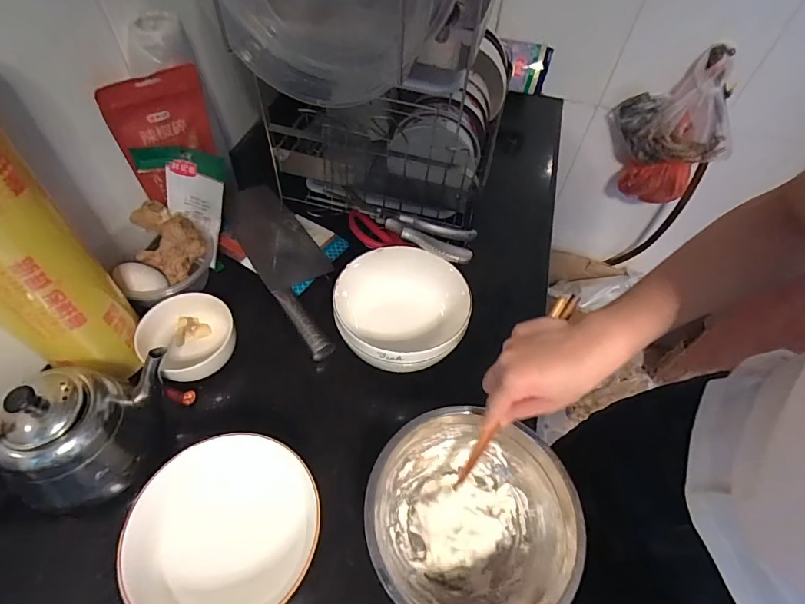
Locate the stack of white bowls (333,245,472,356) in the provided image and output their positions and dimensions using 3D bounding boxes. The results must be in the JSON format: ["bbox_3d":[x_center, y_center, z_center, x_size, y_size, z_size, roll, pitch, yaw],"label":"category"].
[{"bbox_3d":[-0.002,0.020,0.533,0.149,0.095,0.148,9,53,2],"label":"stack of white bowls"}]

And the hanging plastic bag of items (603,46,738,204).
[{"bbox_3d":[0.548,-0.352,0.907,0.217,0.294,0.107,23,55,12],"label":"hanging plastic bag of items"}]

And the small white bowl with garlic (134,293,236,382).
[{"bbox_3d":[-0.252,0.041,0.520,0.107,0.047,0.097,32,57,18],"label":"small white bowl with garlic"}]

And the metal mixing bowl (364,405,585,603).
[{"bbox_3d":[0.060,0.201,0.425,0.185,0.073,0.169,-5,54,-8],"label":"metal mixing bowl"}]

